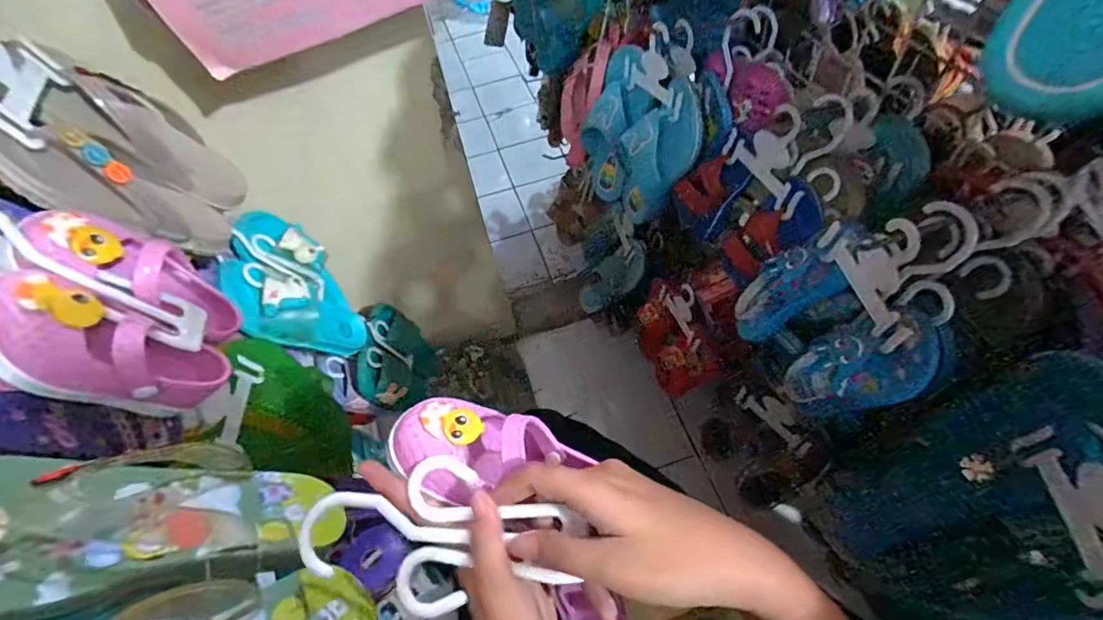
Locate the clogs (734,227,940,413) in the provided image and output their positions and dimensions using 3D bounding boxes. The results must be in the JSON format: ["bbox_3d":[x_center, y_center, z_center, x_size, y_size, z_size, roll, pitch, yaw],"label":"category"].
[{"bbox_3d":[0.255,0.014,0.441,0.078,0.135,0.155,-21,58,-9],"label":"clogs"}]

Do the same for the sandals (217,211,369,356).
[{"bbox_3d":[-0.324,-0.021,0.675,0.070,0.221,0.182,-22,55,16],"label":"sandals"}]

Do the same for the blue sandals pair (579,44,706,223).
[{"bbox_3d":[0.109,-0.212,0.644,0.075,0.207,0.169,-20,58,-26],"label":"blue sandals pair"}]

